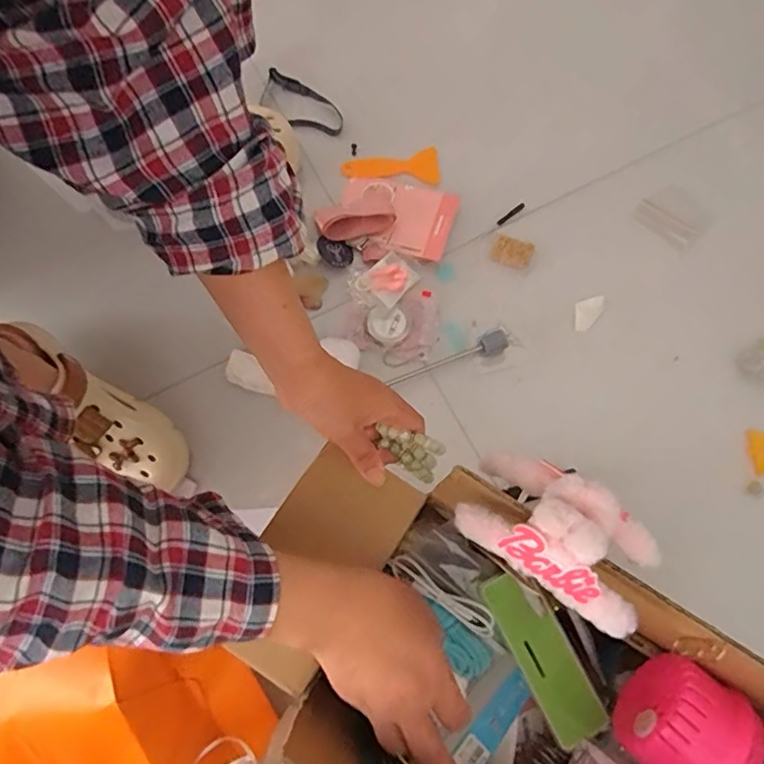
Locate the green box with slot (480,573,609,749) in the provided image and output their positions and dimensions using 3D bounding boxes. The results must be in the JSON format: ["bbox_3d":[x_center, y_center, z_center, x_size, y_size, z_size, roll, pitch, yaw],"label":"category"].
[{"bbox_3d":[0.129,0.218,0.447,0.043,0.019,0.128,-26,79,-5],"label":"green box with slot"}]

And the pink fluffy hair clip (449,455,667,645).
[{"bbox_3d":[0.107,0.091,0.329,0.114,0.062,0.064,34,80,7],"label":"pink fluffy hair clip"}]

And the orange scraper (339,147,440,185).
[{"bbox_3d":[0.011,-0.262,0.687,0.118,0.010,0.044,-5,78,-1],"label":"orange scraper"}]

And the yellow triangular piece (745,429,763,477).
[{"bbox_3d":[0.422,0.076,0.603,0.044,0.012,0.048,-1,78,0],"label":"yellow triangular piece"}]

